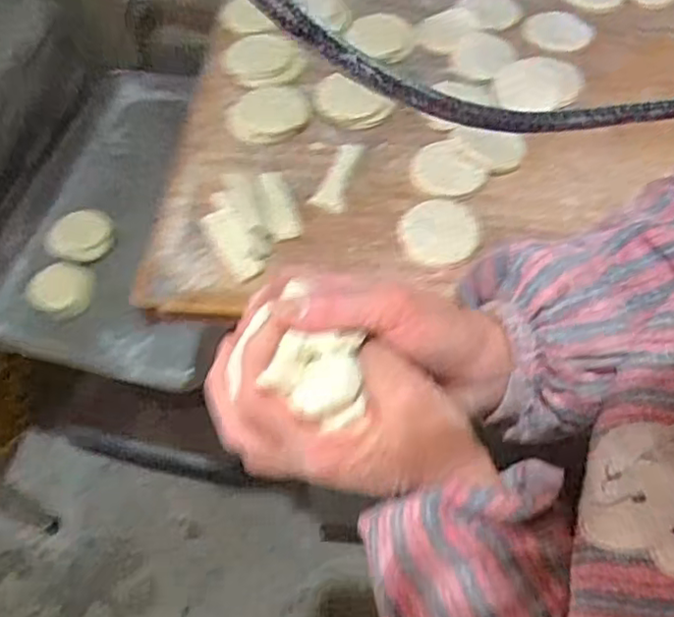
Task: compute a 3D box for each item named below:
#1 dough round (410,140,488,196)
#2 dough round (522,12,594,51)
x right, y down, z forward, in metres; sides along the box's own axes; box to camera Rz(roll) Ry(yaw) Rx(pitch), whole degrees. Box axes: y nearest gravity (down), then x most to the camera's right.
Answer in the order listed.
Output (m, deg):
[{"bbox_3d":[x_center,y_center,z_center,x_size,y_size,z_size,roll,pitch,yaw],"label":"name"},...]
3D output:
[{"bbox_3d":[0.109,-0.142,0.659,0.062,0.011,0.073,-35,62,-18],"label":"dough round"},{"bbox_3d":[0.262,-0.329,0.772,0.080,0.013,0.061,-1,57,3],"label":"dough round"}]

